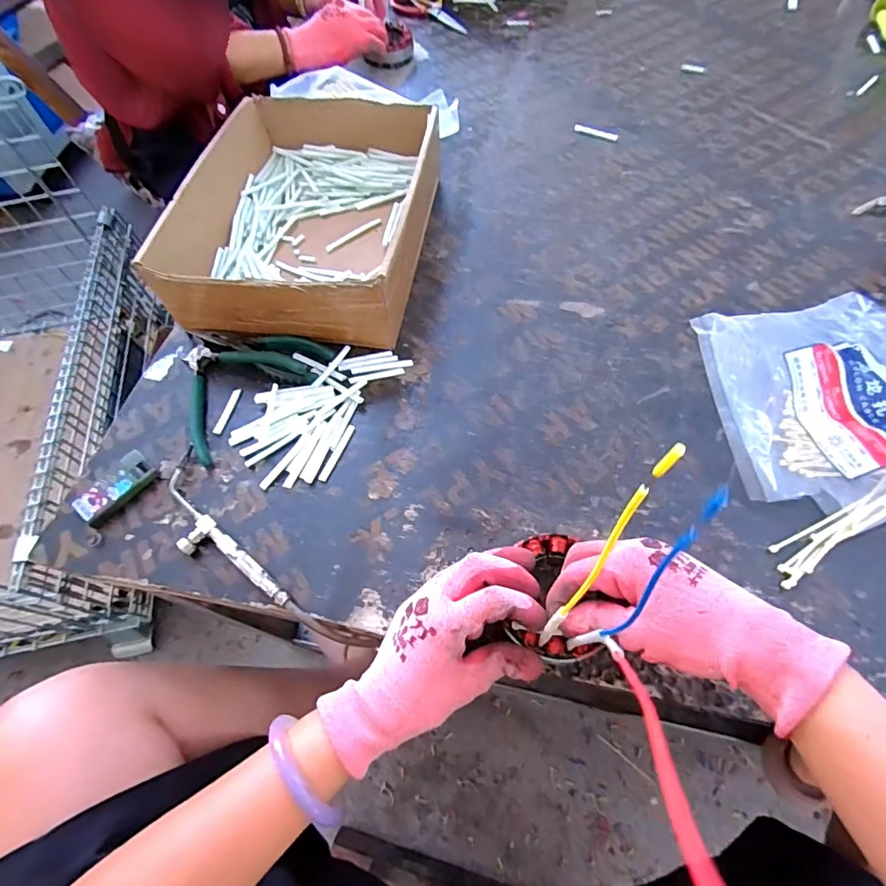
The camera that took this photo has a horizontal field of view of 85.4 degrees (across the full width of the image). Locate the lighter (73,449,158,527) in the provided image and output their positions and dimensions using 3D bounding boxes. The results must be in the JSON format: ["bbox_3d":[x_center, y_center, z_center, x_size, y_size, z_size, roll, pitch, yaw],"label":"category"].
[{"bbox_3d":[-0.288,0.039,0.423,0.032,0.012,0.066,32,66,20],"label":"lighter"}]

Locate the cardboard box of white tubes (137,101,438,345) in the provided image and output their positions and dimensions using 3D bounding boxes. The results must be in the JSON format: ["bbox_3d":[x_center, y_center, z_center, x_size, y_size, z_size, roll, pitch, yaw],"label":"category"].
[{"bbox_3d":[-0.141,-0.265,0.547,0.239,0.094,0.337,7,60,7],"label":"cardboard box of white tubes"}]

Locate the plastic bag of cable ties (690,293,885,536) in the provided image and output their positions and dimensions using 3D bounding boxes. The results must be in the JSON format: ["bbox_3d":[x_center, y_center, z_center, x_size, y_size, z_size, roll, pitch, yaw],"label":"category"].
[{"bbox_3d":[0.357,-0.050,0.411,0.258,0.064,0.205,-18,60,-7],"label":"plastic bag of cable ties"}]

